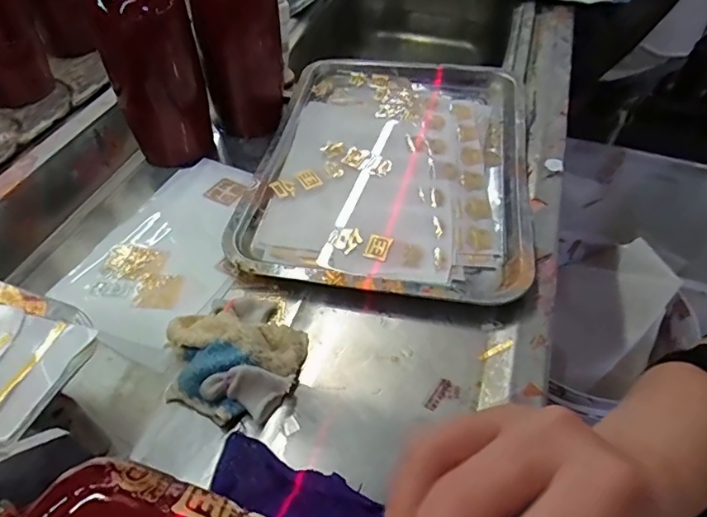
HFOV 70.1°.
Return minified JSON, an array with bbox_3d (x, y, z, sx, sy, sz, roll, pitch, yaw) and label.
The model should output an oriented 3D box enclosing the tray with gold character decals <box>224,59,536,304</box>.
[{"bbox_3d":[0.044,-0.105,0.509,0.252,0.022,0.343,9,49,5],"label":"tray with gold character decals"}]

